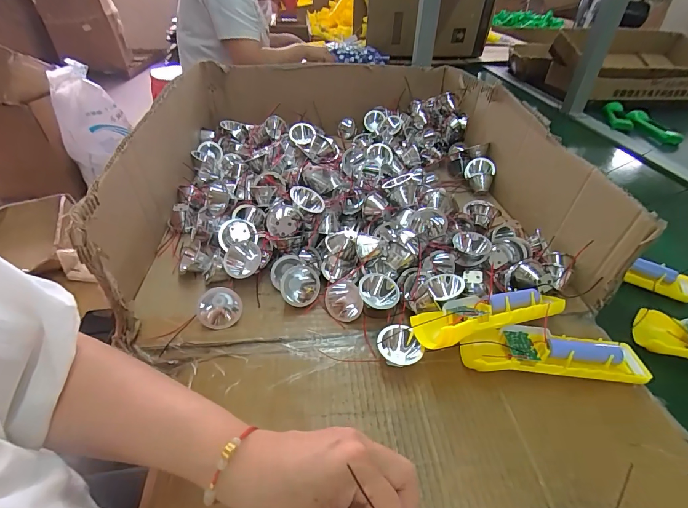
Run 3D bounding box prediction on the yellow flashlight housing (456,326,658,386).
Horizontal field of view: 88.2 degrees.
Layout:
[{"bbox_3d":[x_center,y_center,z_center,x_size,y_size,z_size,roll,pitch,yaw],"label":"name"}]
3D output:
[{"bbox_3d":[0.187,0.093,0.330,0.150,0.030,0.042,5,40,6],"label":"yellow flashlight housing"}]

